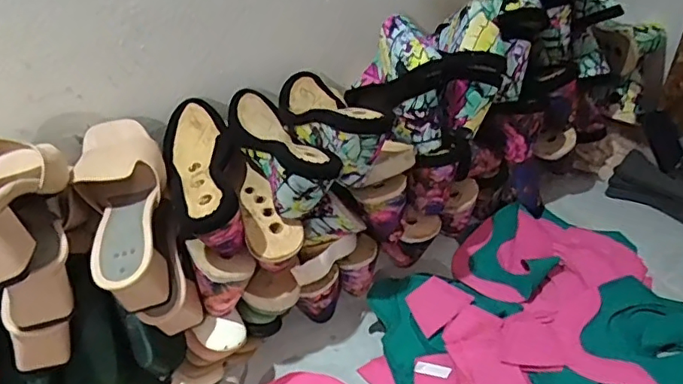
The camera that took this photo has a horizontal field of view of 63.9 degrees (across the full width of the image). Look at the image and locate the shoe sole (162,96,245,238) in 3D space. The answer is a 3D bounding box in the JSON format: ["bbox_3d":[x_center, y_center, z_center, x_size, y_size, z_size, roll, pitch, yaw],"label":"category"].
[{"bbox_3d":[-0.157,-0.028,0.613,0.082,0.055,0.231,-16,42,-8],"label":"shoe sole"}]

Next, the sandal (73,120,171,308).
[{"bbox_3d":[-0.228,0.008,0.583,0.084,0.085,0.234,-20,43,-13],"label":"sandal"}]

